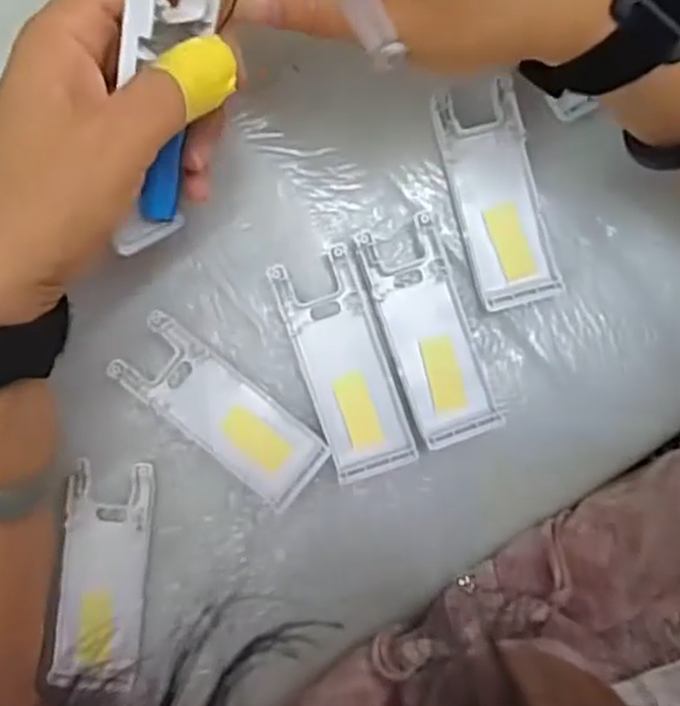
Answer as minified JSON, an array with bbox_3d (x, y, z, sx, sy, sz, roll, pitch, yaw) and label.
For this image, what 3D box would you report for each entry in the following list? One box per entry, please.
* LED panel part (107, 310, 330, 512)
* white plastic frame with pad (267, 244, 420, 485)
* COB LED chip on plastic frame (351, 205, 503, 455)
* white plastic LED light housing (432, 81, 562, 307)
[{"bbox_3d":[-0.057,0.028,0.363,0.102,0.008,0.039,39,90,-2],"label":"LED panel part"},{"bbox_3d":[0.002,0.006,0.359,0.038,0.011,0.103,-19,92,-1],"label":"white plastic frame with pad"},{"bbox_3d":[0.042,-0.010,0.359,0.039,0.008,0.102,-19,89,-8],"label":"COB LED chip on plastic frame"},{"bbox_3d":[0.076,-0.074,0.364,0.040,0.015,0.102,-14,92,-1],"label":"white plastic LED light housing"}]

